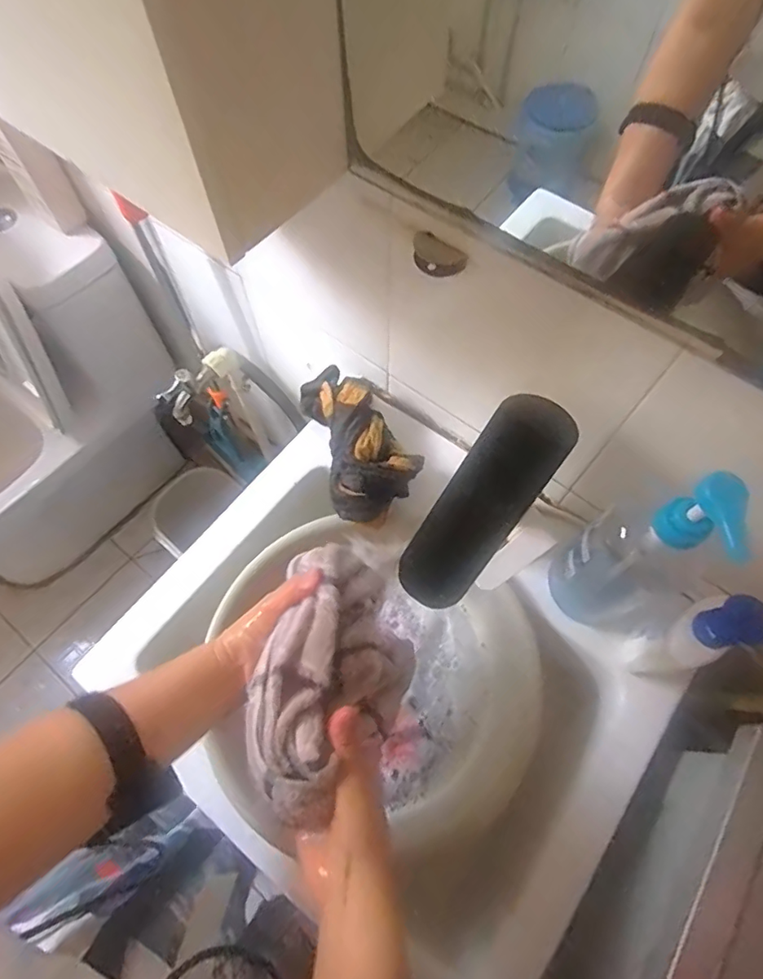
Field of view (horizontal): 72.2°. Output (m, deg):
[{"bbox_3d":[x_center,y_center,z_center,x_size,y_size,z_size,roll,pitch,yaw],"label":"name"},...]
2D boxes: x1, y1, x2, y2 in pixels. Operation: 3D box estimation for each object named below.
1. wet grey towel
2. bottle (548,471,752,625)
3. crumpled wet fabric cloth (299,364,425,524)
[{"bbox_3d":[-0.036,0.145,0.402,0.110,0.059,0.196,11,67,5],"label":"wet grey towel"},{"bbox_3d":[0.220,0.059,0.450,0.069,0.266,0.074,-24,68,-10],"label":"bottle"},{"bbox_3d":[-0.025,-0.063,0.607,0.107,0.077,0.211,-17,67,-7],"label":"crumpled wet fabric cloth"}]

